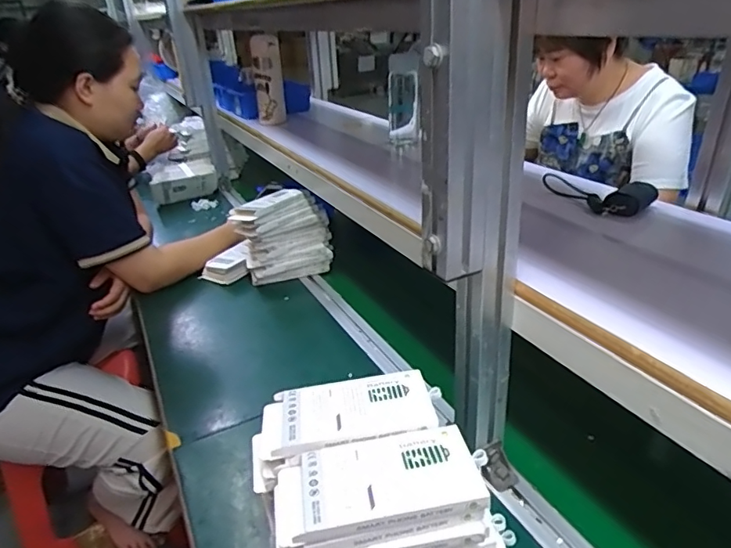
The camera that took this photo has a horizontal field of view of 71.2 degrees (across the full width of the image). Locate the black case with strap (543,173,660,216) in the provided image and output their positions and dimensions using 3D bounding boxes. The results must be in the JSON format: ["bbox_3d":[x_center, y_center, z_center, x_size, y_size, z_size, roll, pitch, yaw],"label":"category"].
[{"bbox_3d":[0.291,-0.103,0.652,0.134,0.029,0.063,20,35,37],"label":"black case with strap"}]

